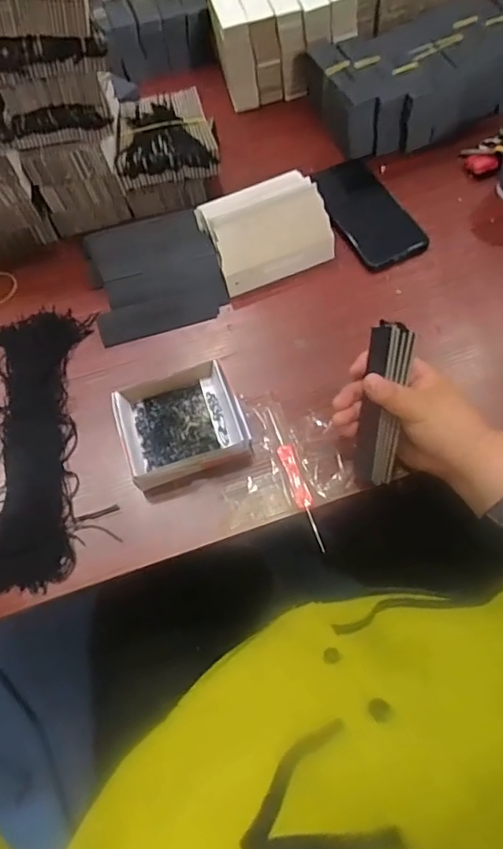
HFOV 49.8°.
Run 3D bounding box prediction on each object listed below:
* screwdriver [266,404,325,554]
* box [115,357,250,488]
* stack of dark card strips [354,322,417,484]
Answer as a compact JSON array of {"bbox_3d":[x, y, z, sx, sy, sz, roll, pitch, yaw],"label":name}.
[{"bbox_3d":[0.040,0.047,0.505,0.014,0.011,0.150,-17,65,-5],"label":"screwdriver"},{"bbox_3d":[-0.068,0.000,0.529,0.114,0.031,0.114,-18,65,-5],"label":"box"},{"bbox_3d":[0.115,-0.016,0.462,0.024,0.041,0.139,-2,105,-25],"label":"stack of dark card strips"}]

